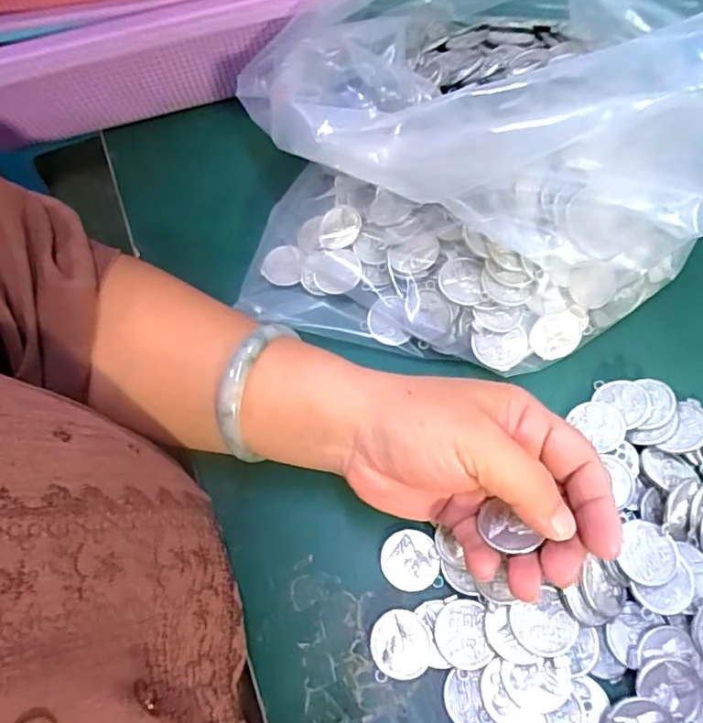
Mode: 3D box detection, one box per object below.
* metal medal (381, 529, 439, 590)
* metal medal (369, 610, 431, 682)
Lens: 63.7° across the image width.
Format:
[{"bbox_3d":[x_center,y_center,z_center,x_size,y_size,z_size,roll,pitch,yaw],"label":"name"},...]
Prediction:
[{"bbox_3d":[0.030,0.100,0.286,0.028,0.004,0.029,-8,66,0],"label":"metal medal"},{"bbox_3d":[0.023,0.135,0.270,0.027,0.004,0.029,-10,69,3],"label":"metal medal"}]

